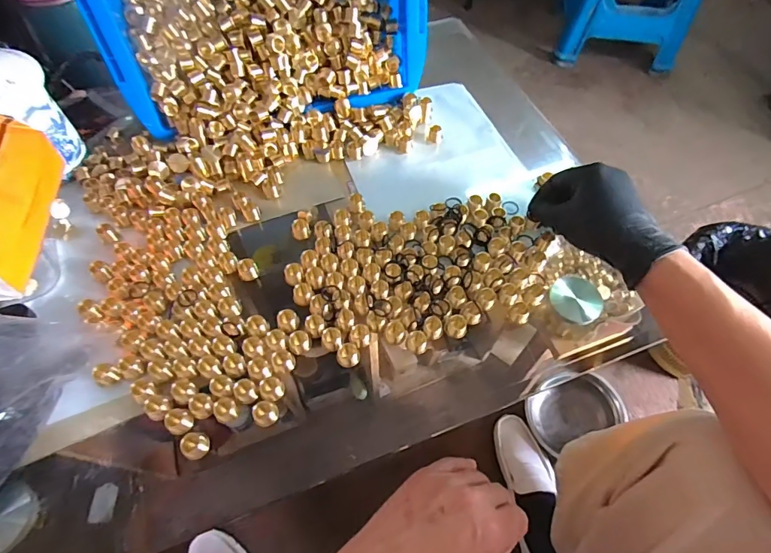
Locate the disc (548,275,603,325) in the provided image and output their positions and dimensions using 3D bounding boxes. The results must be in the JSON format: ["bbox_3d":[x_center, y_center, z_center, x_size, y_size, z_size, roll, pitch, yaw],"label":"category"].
[{"bbox_3d":[0.200,0.024,0.445,0.058,0.009,0.044,26,96,-1],"label":"disc"}]

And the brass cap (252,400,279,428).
[{"bbox_3d":[-0.105,0.120,0.372,0.018,0.017,0.021,36,65,19],"label":"brass cap"}]

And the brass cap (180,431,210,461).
[{"bbox_3d":[-0.161,0.142,0.357,0.017,0.021,0.021,27,62,15],"label":"brass cap"}]

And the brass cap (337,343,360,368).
[{"bbox_3d":[-0.035,0.075,0.402,0.021,0.016,0.018,-13,60,-9],"label":"brass cap"}]

